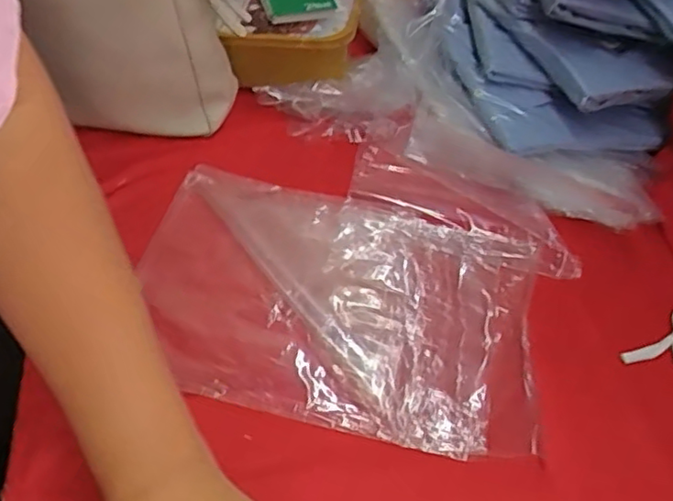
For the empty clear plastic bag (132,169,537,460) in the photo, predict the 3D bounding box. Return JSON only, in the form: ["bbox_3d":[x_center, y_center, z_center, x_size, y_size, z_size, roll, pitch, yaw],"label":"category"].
[{"bbox_3d":[-0.006,0.035,0.551,0.340,0.024,0.230,12,49,4],"label":"empty clear plastic bag"}]

